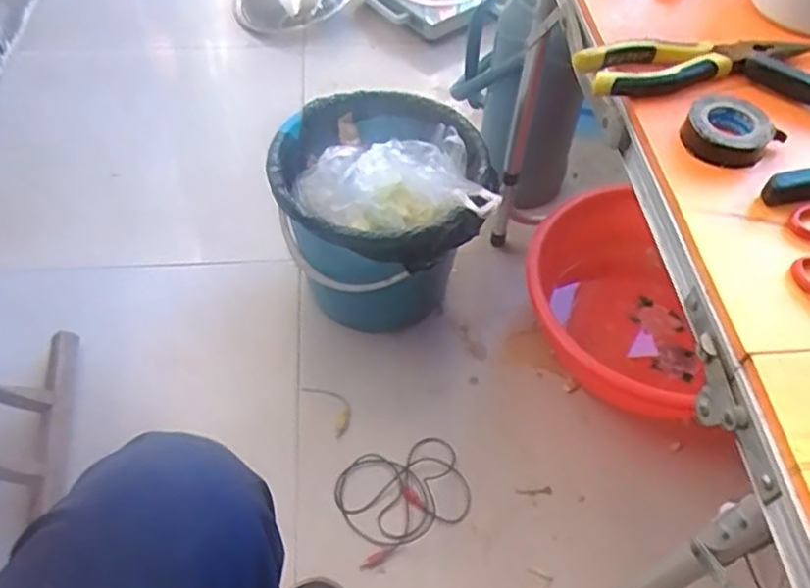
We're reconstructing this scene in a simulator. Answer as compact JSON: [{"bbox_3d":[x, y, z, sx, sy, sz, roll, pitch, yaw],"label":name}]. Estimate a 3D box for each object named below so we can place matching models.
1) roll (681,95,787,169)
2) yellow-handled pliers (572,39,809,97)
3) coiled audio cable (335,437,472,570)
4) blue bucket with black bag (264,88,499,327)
[{"bbox_3d":[0.217,-0.108,0.454,0.060,0.024,0.047,-19,56,-15],"label":"roll"},{"bbox_3d":[0.212,-0.166,0.497,0.172,0.029,0.041,-8,53,-7],"label":"yellow-handled pliers"},{"bbox_3d":[-0.003,0.250,0.857,0.159,0.014,0.125,-22,56,-17],"label":"coiled audio cable"},{"bbox_3d":[-0.028,-0.089,0.957,0.273,0.273,0.251,-3,53,-4],"label":"blue bucket with black bag"}]

